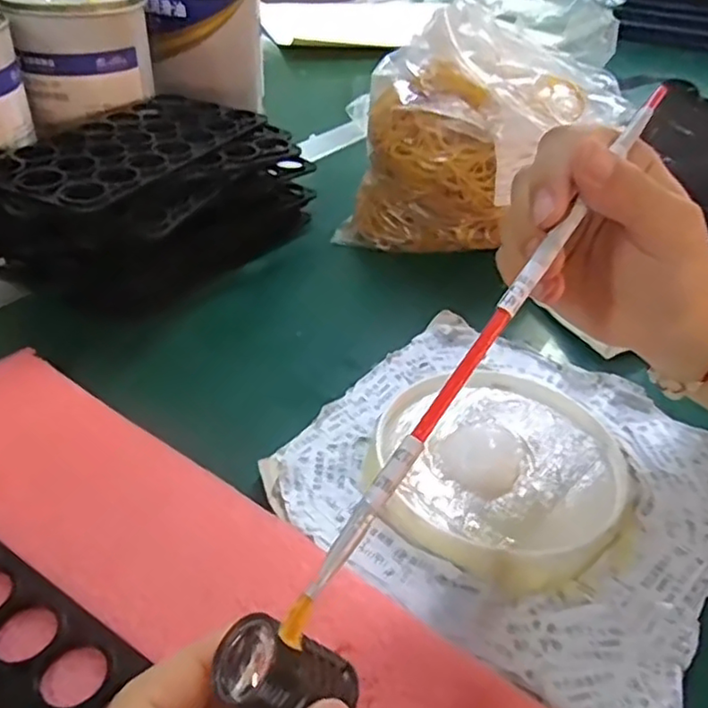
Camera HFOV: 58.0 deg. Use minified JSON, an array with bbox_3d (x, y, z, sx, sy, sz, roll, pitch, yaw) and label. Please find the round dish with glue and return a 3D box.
[{"bbox_3d":[0.074,0.052,0.316,0.129,0.021,0.116,-28,47,-34],"label":"round dish with glue"}]

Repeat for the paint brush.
[{"bbox_3d":[0.051,-0.016,0.208,0.009,0.006,0.240,26,63,27],"label":"paint brush"}]

